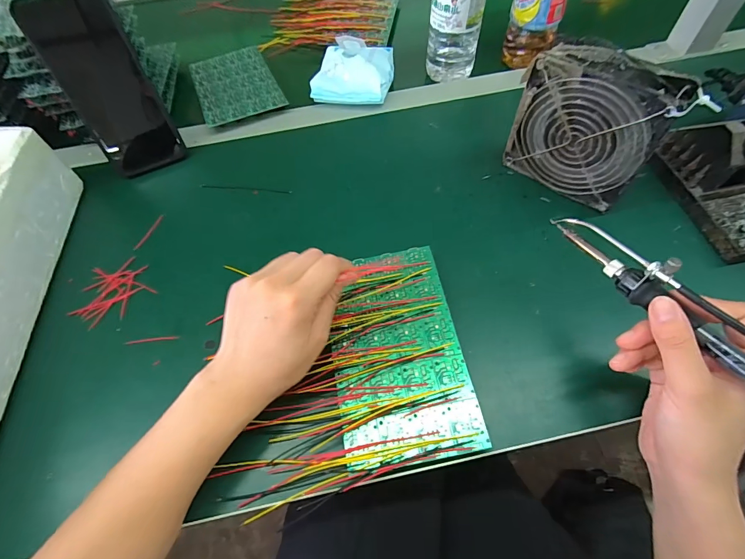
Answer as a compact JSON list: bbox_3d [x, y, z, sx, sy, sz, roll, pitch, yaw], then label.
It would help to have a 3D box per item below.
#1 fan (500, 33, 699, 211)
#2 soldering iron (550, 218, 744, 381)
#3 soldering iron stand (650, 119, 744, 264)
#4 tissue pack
[{"bbox_3d":[0.195,-0.137,0.345,0.116,0.120,0.039,36,68,22],"label":"fan"},{"bbox_3d":[0.197,0.018,0.233,0.022,0.034,0.207,-26,55,-11],"label":"soldering iron"},{"bbox_3d":[0.340,-0.093,0.341,0.076,0.071,0.133,-12,59,-4],"label":"soldering iron stand"},{"bbox_3d":[-0.025,-0.267,0.478,0.100,0.048,0.096,4,60,6],"label":"tissue pack"}]

